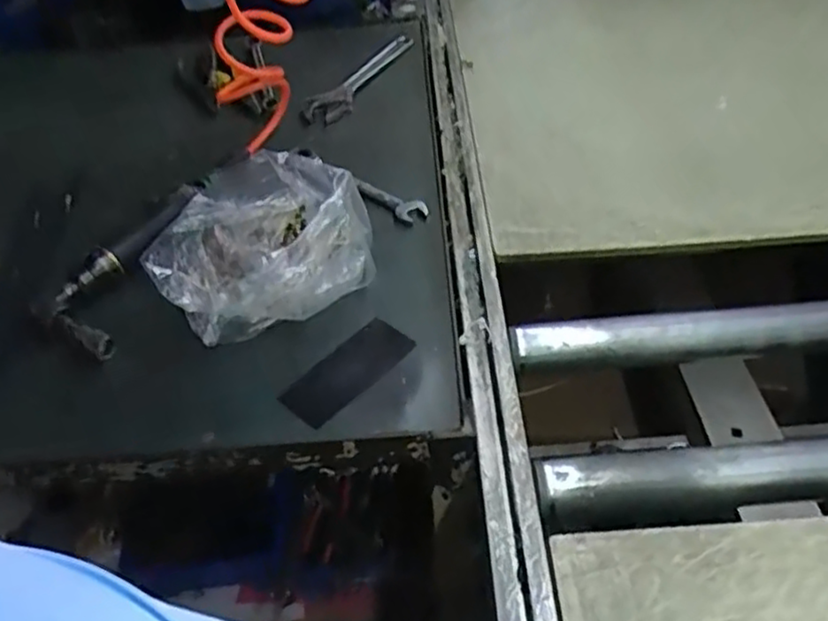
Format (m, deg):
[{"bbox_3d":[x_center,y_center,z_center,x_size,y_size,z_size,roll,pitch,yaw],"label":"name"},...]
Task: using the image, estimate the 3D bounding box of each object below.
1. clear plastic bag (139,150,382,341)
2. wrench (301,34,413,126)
[{"bbox_3d":[-0.136,-0.062,0.661,0.184,0.097,0.163,-5,47,0],"label":"clear plastic bag"},{"bbox_3d":[-0.071,-0.317,0.954,0.047,0.019,0.238,18,50,20],"label":"wrench"}]

